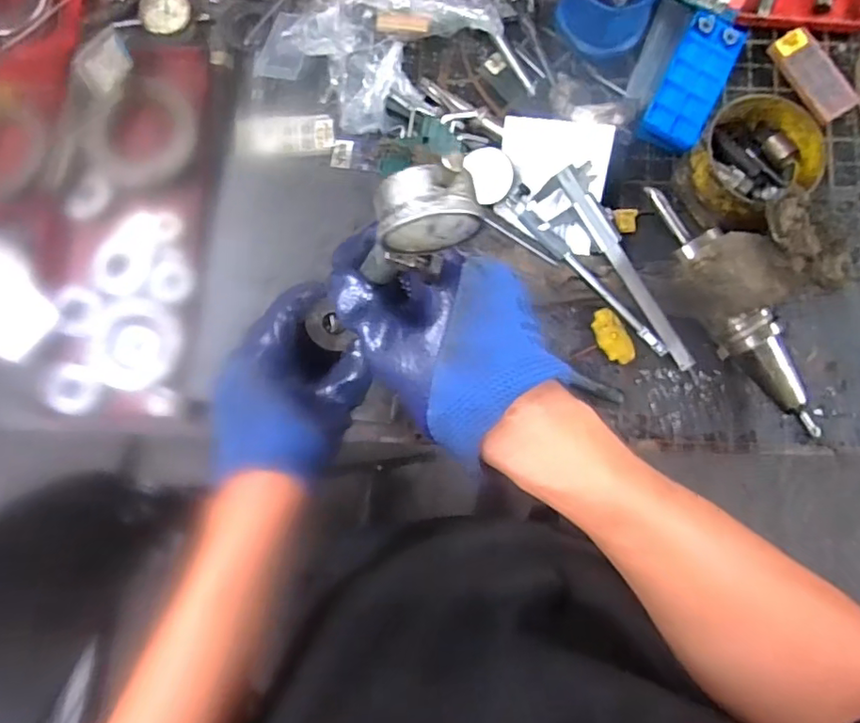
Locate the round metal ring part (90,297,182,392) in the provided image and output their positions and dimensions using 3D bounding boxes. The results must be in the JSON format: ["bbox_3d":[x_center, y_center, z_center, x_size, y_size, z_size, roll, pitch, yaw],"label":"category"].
[{"bbox_3d":[-0.298,-0.017,0.583,0.078,0.015,0.089,12,84,3],"label":"round metal ring part"}]

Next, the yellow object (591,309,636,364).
[{"bbox_3d":[0.182,-0.024,0.575,0.031,0.013,0.058,-36,84,-3],"label":"yellow object"}]

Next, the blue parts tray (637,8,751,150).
[{"bbox_3d":[0.268,-0.285,0.584,0.058,0.020,0.152,27,85,4],"label":"blue parts tray"}]

